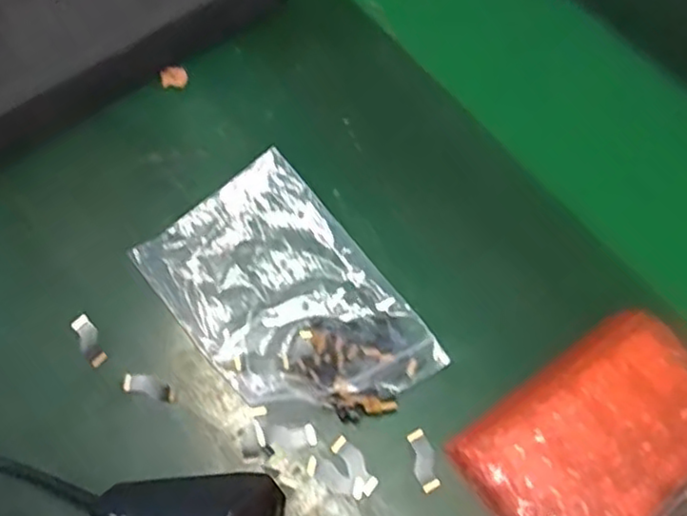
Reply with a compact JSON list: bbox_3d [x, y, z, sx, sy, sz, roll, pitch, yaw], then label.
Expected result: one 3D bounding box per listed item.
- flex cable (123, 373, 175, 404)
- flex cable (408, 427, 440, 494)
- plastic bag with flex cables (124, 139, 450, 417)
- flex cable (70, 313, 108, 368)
[{"bbox_3d":[-0.094,0.063,0.328,0.026,0.004,0.010,13,61,4],"label":"flex cable"},{"bbox_3d":[0.037,0.094,0.313,0.010,0.004,0.028,-7,62,-7],"label":"flex cable"},{"bbox_3d":[-0.029,0.022,0.343,0.095,0.018,0.147,-34,68,-20],"label":"plastic bag with flex cables"},{"bbox_3d":[-0.128,0.042,0.339,0.010,0.004,0.028,-29,74,-8],"label":"flex cable"}]

